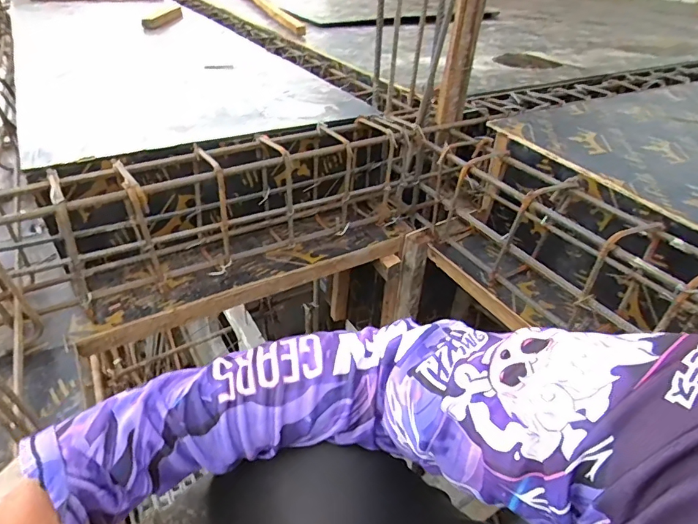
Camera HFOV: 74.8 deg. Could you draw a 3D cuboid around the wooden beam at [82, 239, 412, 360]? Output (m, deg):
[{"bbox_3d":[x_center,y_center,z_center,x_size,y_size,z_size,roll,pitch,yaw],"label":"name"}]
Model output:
[{"bbox_3d":[-0.184,0.057,1.081,0.780,0.054,0.045,-20,42,-30],"label":"wooden beam"}]

